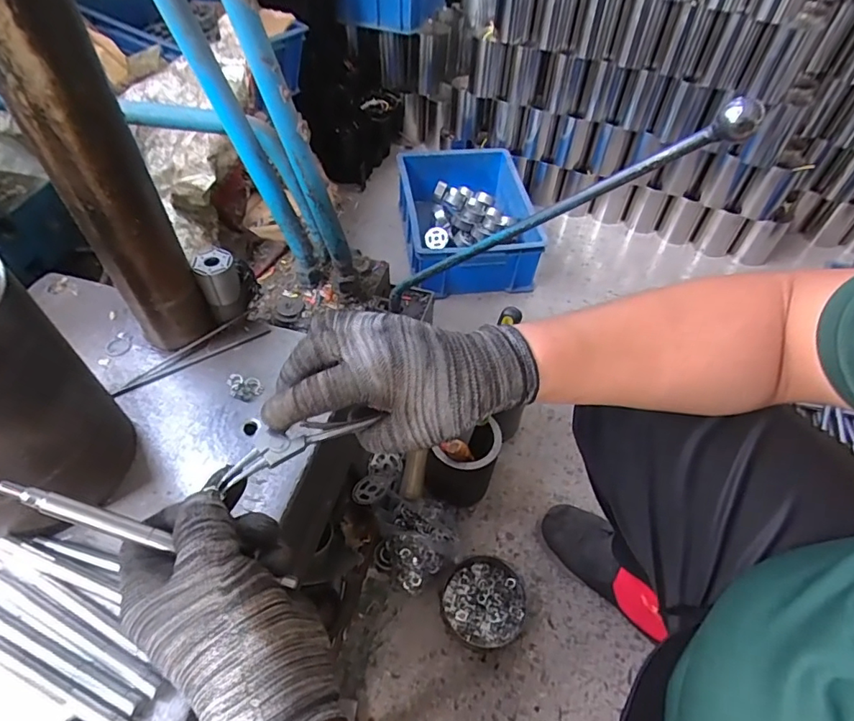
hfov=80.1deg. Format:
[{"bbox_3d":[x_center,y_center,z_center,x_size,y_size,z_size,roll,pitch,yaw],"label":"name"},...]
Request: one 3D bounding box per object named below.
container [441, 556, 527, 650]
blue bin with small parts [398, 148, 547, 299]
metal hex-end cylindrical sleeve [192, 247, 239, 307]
[{"bbox_3d":[0.087,0.366,0.770,0.120,0.027,0.117,1,51,-1],"label":"container"},{"bbox_3d":[0.098,-0.357,1.279,0.310,0.149,0.414,-5,52,-6],"label":"blue bin with small parts"},{"bbox_3d":[-0.205,-0.082,0.501,0.036,0.044,0.030,-26,56,-21],"label":"metal hex-end cylindrical sleeve"}]

